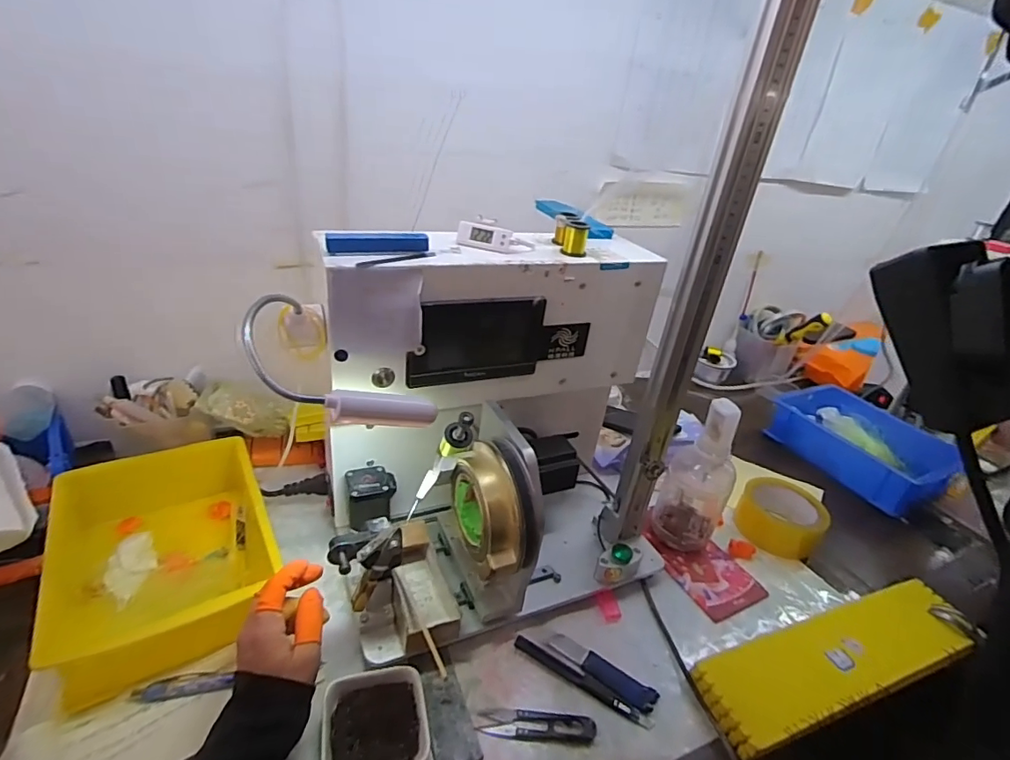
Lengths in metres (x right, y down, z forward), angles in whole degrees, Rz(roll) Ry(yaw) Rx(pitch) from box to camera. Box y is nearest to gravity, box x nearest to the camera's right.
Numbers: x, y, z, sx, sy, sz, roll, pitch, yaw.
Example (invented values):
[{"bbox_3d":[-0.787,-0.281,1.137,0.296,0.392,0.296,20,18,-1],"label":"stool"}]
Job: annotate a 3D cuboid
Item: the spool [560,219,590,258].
[{"bbox_3d":[0.072,-0.144,0.515,0.025,0.034,0.025,11,30,6],"label":"spool"}]

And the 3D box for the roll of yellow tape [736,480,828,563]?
[{"bbox_3d":[0.371,0.184,0.688,0.102,0.054,0.102,-21,41,-40],"label":"roll of yellow tape"}]

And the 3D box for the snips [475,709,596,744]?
[{"bbox_3d":[0.029,0.297,0.443,0.099,0.010,0.023,6,30,-4],"label":"snips"}]

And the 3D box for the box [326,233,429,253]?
[{"bbox_3d":[-0.109,-0.118,0.440,0.084,0.015,0.012,-6,33,-23],"label":"box"}]

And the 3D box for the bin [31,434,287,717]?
[{"bbox_3d":[-0.346,0.174,0.528,0.180,0.081,0.249,-13,36,-32],"label":"bin"}]

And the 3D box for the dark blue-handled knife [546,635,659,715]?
[{"bbox_3d":[0.094,0.281,0.493,0.106,0.005,0.024,23,33,24],"label":"dark blue-handled knife"}]

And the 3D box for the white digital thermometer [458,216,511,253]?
[{"bbox_3d":[-0.020,-0.141,0.491,0.050,0.026,0.016,7,30,-2],"label":"white digital thermometer"}]

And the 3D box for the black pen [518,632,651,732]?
[{"bbox_3d":[0.072,0.284,0.484,0.138,0.007,0.013,21,33,21],"label":"black pen"}]

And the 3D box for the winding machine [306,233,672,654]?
[{"bbox_3d":[0.014,0.055,0.515,0.345,0.325,0.209,-10,35,-28],"label":"winding machine"}]

